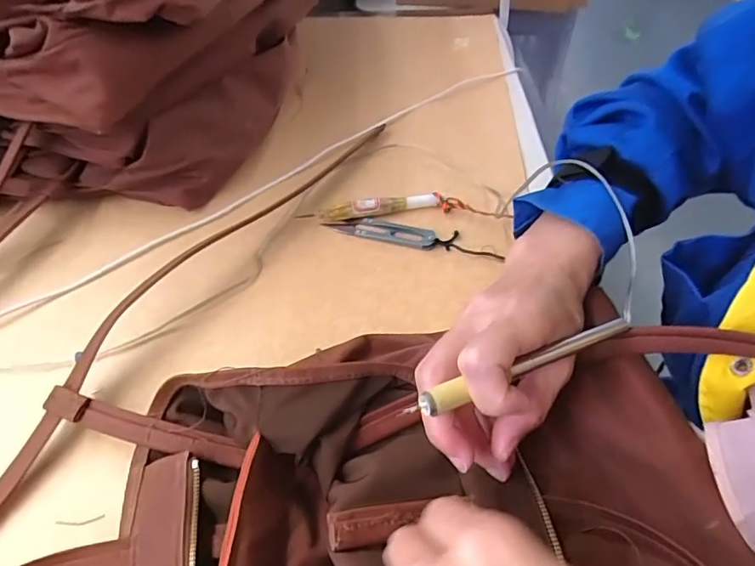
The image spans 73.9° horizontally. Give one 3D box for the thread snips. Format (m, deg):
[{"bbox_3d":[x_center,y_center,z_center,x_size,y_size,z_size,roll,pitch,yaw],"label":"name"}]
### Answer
[{"bbox_3d":[0.009,-0.045,0.431,0.112,0.009,0.023,12,51,11],"label":"thread snips"}]

